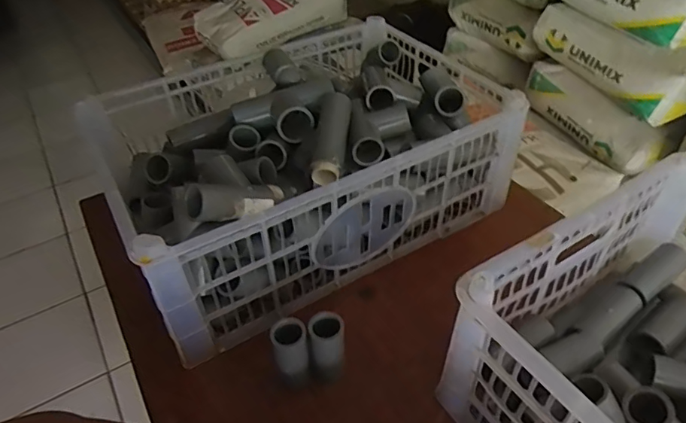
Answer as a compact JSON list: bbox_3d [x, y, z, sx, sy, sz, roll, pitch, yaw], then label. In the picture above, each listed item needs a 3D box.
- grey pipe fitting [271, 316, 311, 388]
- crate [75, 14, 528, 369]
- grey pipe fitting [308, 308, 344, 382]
[{"bbox_3d":[-0.042,0.120,0.403,0.027,0.067,0.030,-12,44,-10],"label":"grey pipe fitting"},{"bbox_3d":[-0.047,-0.067,0.550,0.407,0.139,0.284,-25,47,-22],"label":"crate"},{"bbox_3d":[-0.013,0.117,0.406,0.027,0.070,0.031,-4,43,-2],"label":"grey pipe fitting"}]

